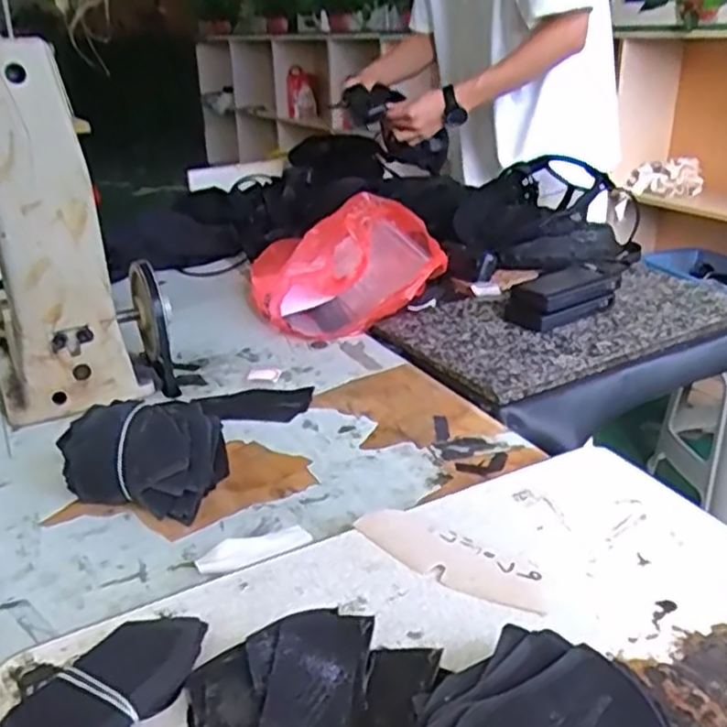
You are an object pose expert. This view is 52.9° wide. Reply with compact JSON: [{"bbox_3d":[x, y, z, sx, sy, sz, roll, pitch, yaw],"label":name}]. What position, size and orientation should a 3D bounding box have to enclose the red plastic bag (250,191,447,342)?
[{"bbox_3d":[-0.030,-0.154,1.138,0.275,0.145,0.280,-8,25,-10],"label":"red plastic bag"}]

